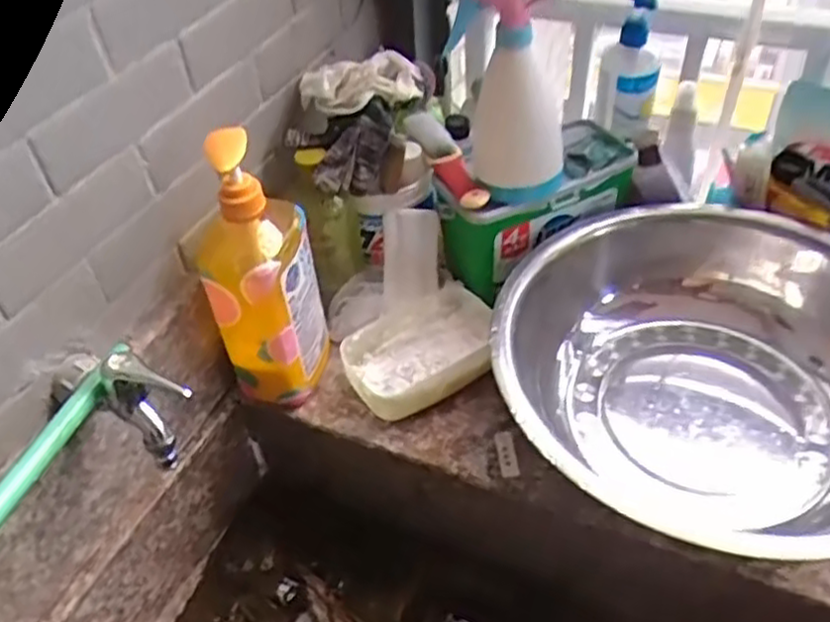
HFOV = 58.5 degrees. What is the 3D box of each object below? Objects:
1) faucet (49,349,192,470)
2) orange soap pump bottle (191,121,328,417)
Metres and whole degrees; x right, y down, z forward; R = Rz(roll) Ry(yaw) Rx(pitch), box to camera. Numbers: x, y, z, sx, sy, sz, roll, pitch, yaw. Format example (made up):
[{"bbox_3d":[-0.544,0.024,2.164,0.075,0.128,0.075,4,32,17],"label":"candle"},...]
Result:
[{"bbox_3d":[-0.204,0.065,0.523,0.113,0.079,0.043,18,49,21],"label":"faucet"},{"bbox_3d":[-0.129,-0.030,0.635,0.070,0.266,0.092,8,46,13],"label":"orange soap pump bottle"}]

